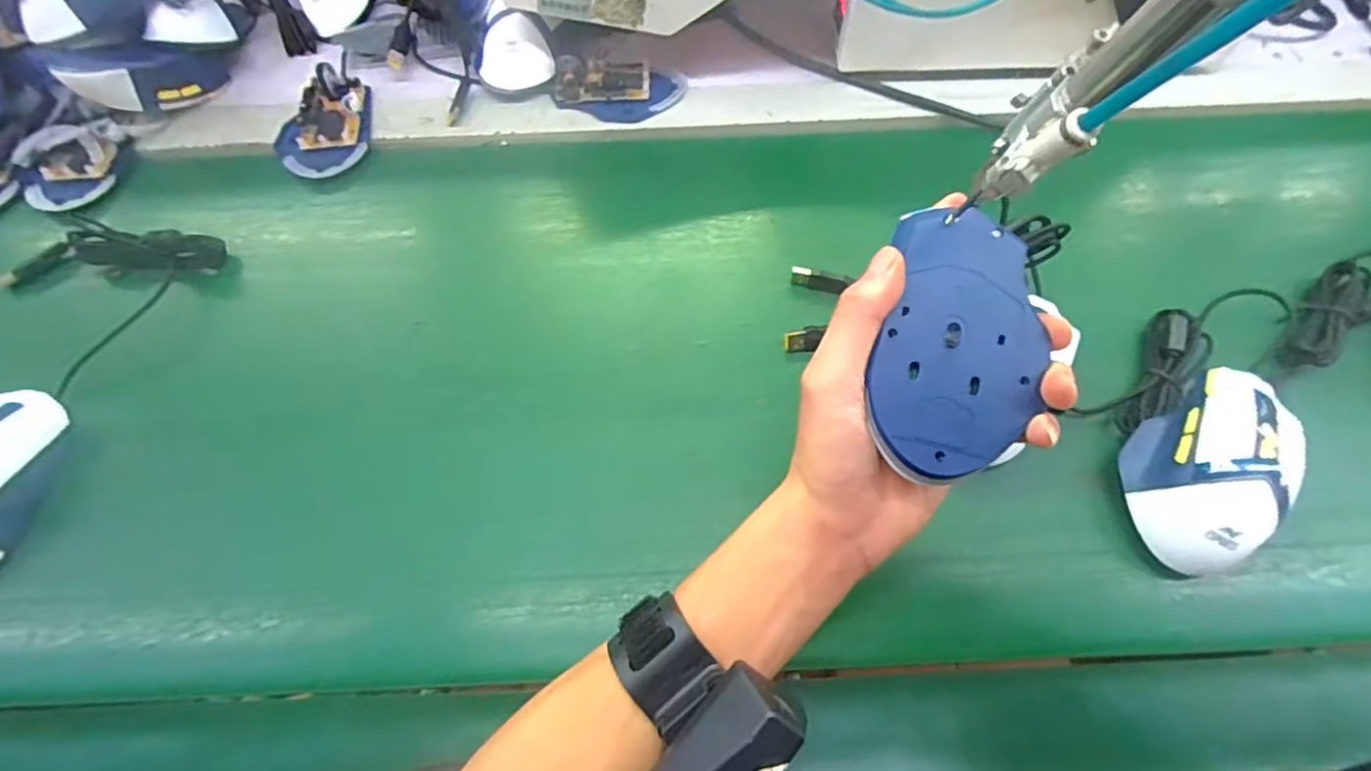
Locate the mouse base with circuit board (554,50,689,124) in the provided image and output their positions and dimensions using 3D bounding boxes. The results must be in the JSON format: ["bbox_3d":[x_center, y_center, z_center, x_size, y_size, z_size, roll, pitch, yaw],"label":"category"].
[{"bbox_3d":[-0.056,-0.255,0.522,0.108,0.023,0.066,0,62,2],"label":"mouse base with circuit board"}]

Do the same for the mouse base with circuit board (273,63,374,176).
[{"bbox_3d":[-0.299,-0.218,0.508,0.068,0.022,0.106,-10,62,-4],"label":"mouse base with circuit board"}]

